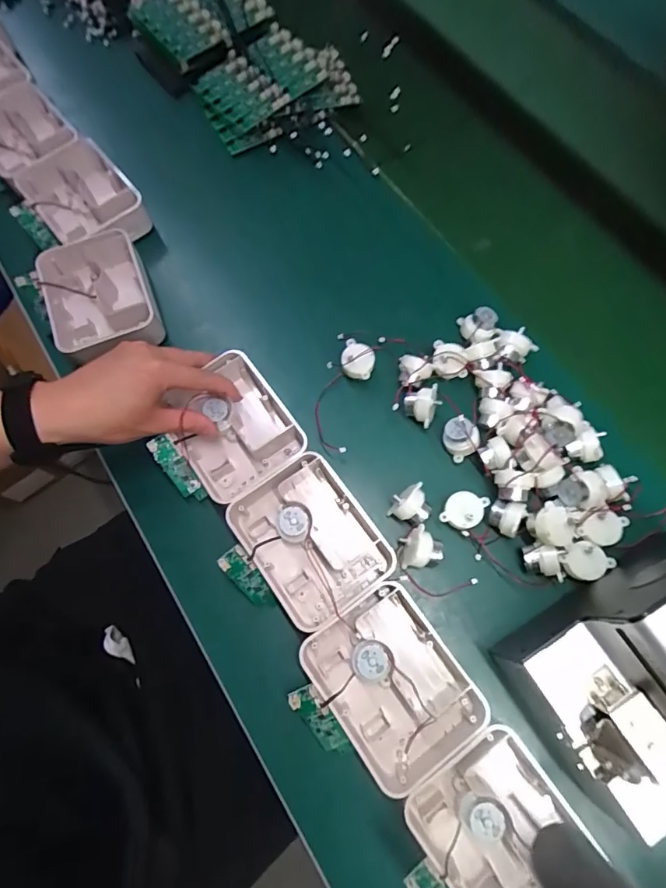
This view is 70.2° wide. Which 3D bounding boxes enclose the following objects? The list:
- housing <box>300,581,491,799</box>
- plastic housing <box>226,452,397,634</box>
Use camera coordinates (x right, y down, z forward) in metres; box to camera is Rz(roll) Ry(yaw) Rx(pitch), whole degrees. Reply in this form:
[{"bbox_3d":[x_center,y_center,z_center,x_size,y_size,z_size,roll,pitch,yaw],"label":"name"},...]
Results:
[{"bbox_3d":[0.046,0.190,0.377,0.100,0.040,0.127,-33,73,-12],"label":"housing"},{"bbox_3d":[-0.019,0.084,0.418,0.106,0.044,0.126,-34,74,-12],"label":"plastic housing"}]

